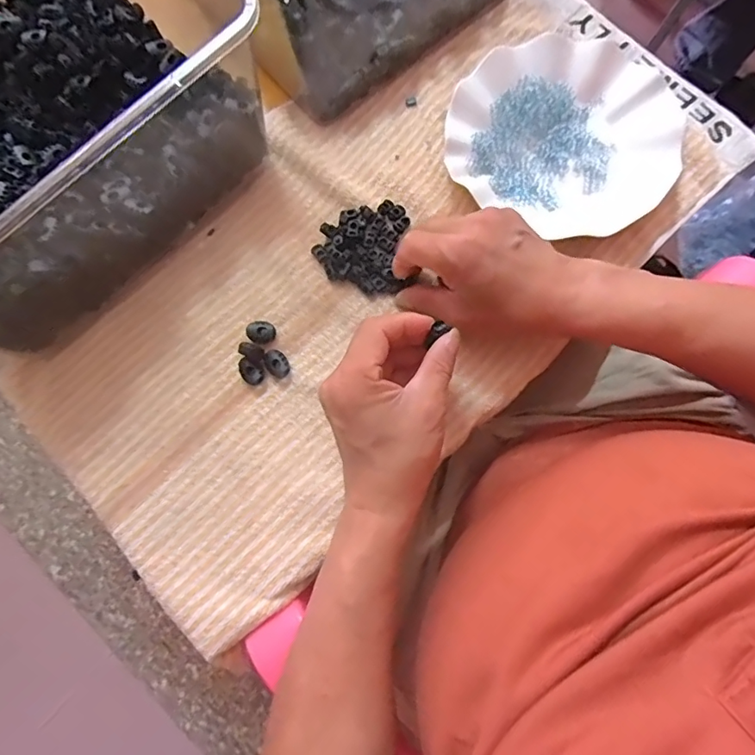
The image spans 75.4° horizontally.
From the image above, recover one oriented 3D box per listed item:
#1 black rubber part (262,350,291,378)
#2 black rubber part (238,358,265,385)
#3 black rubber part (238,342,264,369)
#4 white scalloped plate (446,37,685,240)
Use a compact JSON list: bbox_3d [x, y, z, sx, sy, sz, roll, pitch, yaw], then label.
[{"bbox_3d":[-0.079,-0.011,0.383,0.017,0.008,0.023,-36,79,-6],"label":"black rubber part"},{"bbox_3d":[-0.099,-0.005,0.384,0.021,0.010,0.016,38,81,9],"label":"black rubber part"},{"bbox_3d":[-0.097,-0.019,0.384,0.025,0.009,0.014,38,81,9],"label":"black rubber part"},{"bbox_3d":[0.153,-0.202,0.407,0.178,0.024,0.173,22,79,6],"label":"white scalloped plate"}]

